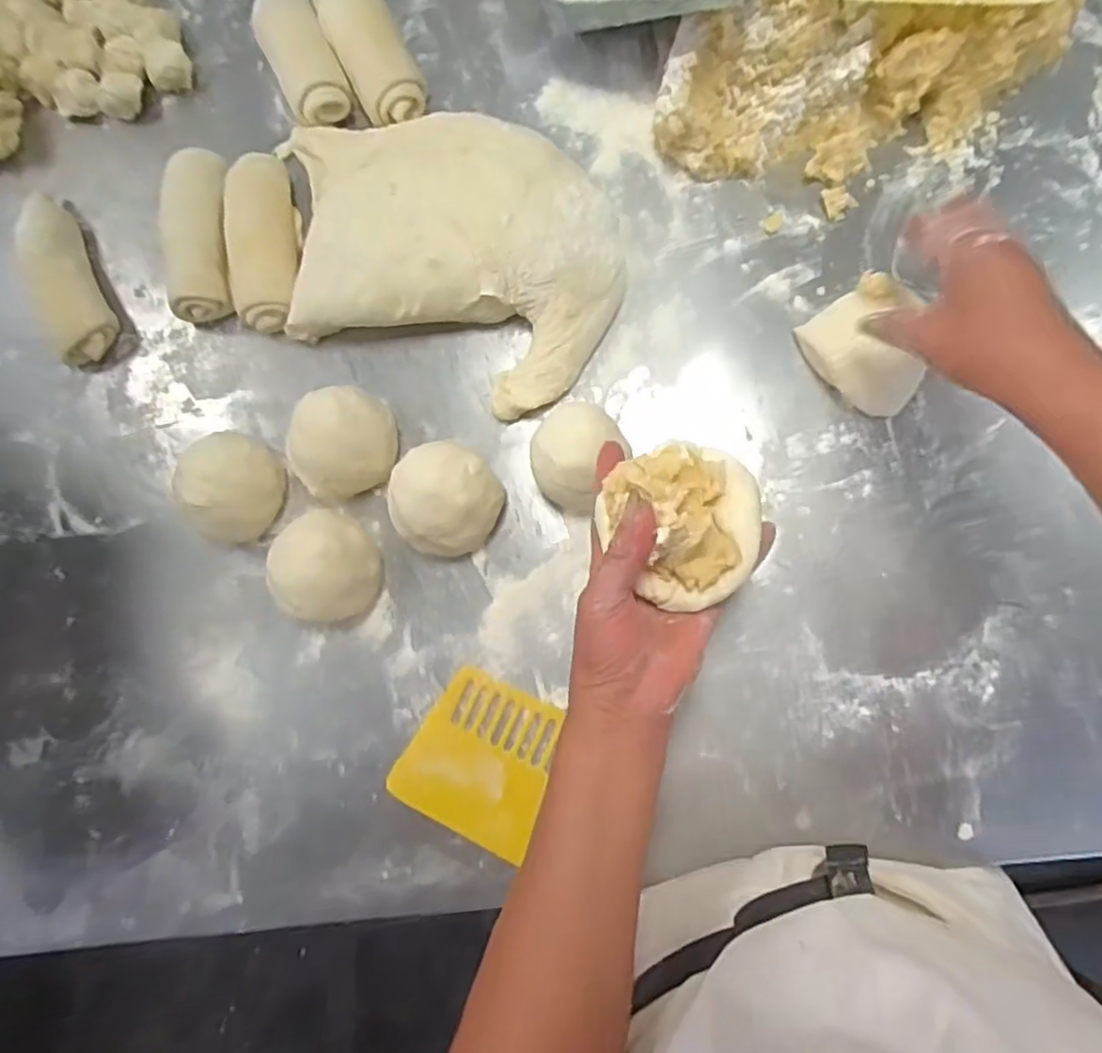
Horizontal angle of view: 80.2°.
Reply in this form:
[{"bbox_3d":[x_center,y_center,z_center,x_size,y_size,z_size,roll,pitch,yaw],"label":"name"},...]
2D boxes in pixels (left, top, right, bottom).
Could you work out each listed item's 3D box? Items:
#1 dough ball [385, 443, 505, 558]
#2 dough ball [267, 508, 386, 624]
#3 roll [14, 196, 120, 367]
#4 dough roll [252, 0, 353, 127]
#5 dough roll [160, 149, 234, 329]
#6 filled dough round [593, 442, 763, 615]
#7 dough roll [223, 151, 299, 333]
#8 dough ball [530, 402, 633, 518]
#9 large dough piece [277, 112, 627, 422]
[{"bbox_3d":[-0.082,-0.021,0.513,0.077,0.060,0.082,-1,83,7],"label":"dough ball"},{"bbox_3d":[-0.179,0.031,0.517,0.075,0.069,0.088,10,85,8],"label":"dough ball"},{"bbox_3d":[-0.441,-0.225,0.592,0.041,0.047,0.159,-24,81,4],"label":"roll"},{"bbox_3d":[-0.229,-0.434,0.597,0.057,0.038,0.155,-25,81,3],"label":"dough roll"},{"bbox_3d":[-0.308,-0.253,0.573,0.053,0.049,0.144,-4,83,6],"label":"dough roll"},{"bbox_3d":[0.075,-0.002,0.377,0.085,0.039,0.092,-1,83,7],"label":"filled dough round"},{"bbox_3d":[-0.250,-0.243,0.569,0.056,0.042,0.151,-9,83,6],"label":"dough roll"},{"bbox_3d":[0.019,-0.053,0.506,0.068,0.055,0.076,35,89,9],"label":"dough ball"},{"bbox_3d":[-0.097,-0.238,0.538,0.312,0.063,0.223,22,87,9],"label":"large dough piece"}]

